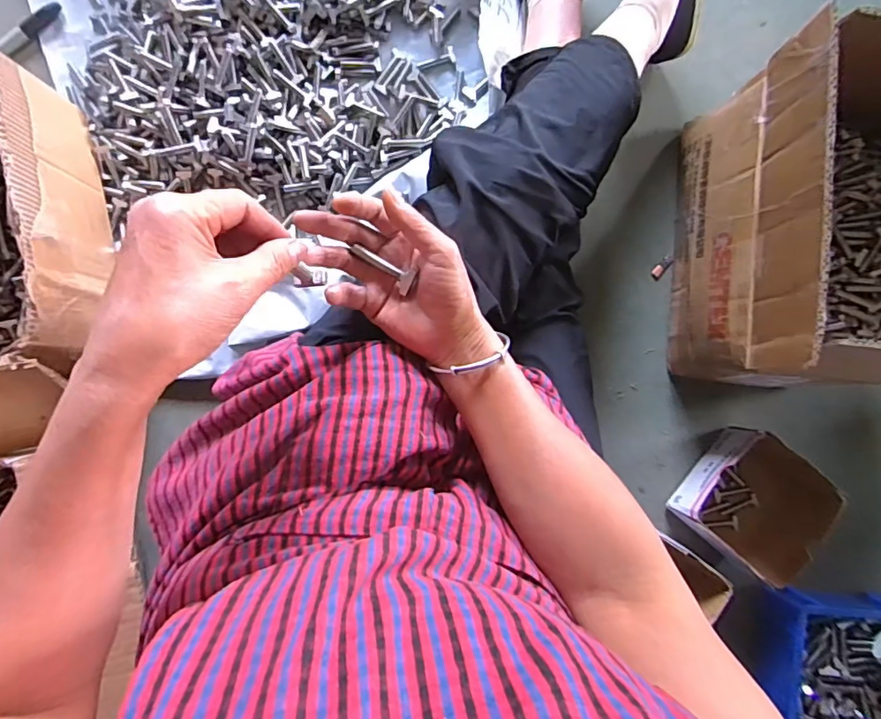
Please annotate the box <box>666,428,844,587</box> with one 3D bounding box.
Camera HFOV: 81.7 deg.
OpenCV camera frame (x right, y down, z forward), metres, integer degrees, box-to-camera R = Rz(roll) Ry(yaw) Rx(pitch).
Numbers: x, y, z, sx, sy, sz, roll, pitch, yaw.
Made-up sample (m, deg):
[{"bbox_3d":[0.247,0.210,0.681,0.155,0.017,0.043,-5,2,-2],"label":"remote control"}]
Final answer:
[{"bbox_3d":[0.409,0.186,0.668,0.157,0.089,0.144,39,86,0],"label":"box"}]

